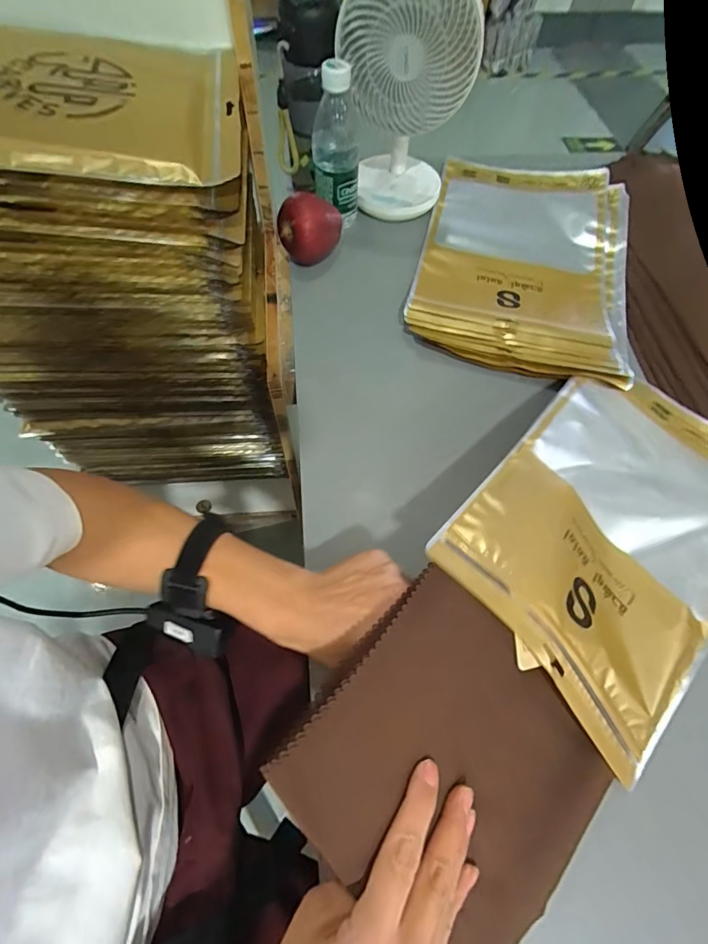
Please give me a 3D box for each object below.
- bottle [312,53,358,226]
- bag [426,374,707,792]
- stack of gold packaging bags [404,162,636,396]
[{"bbox_3d":[-0.023,-0.406,0.543,0.060,0.165,0.058,-3,63,-3],"label":"bottle"},{"bbox_3d":[0.253,0.044,0.392,0.232,0.036,0.347,47,62,7],"label":"bag"},{"bbox_3d":[0.230,-0.295,0.579,0.262,0.033,0.390,14,64,5],"label":"stack of gold packaging bags"}]

